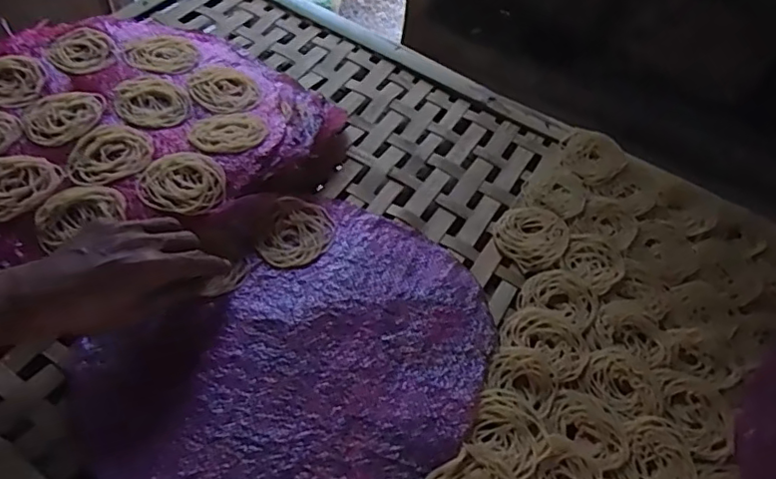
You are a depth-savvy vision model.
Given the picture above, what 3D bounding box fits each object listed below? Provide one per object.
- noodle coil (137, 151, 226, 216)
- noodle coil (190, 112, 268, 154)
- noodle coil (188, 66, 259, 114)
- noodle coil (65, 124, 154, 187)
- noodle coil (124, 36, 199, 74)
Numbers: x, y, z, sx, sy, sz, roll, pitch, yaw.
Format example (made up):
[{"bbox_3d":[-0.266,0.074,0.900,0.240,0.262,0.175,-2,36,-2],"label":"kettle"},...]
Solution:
[{"bbox_3d":[-0.185,-0.050,0.523,0.072,0.014,0.070,3,56,-5],"label":"noodle coil"},{"bbox_3d":[-0.157,-0.106,0.570,0.072,0.013,0.064,-19,60,-19],"label":"noodle coil"},{"bbox_3d":[-0.178,-0.162,0.628,0.069,0.016,0.076,-9,58,-13],"label":"noodle coil"},{"bbox_3d":[-0.258,-0.079,0.541,0.070,0.008,0.077,3,56,-5],"label":"noodle coil"},{"bbox_3d":[-0.250,-0.208,0.653,0.074,0.011,0.072,3,56,-5],"label":"noodle coil"}]

